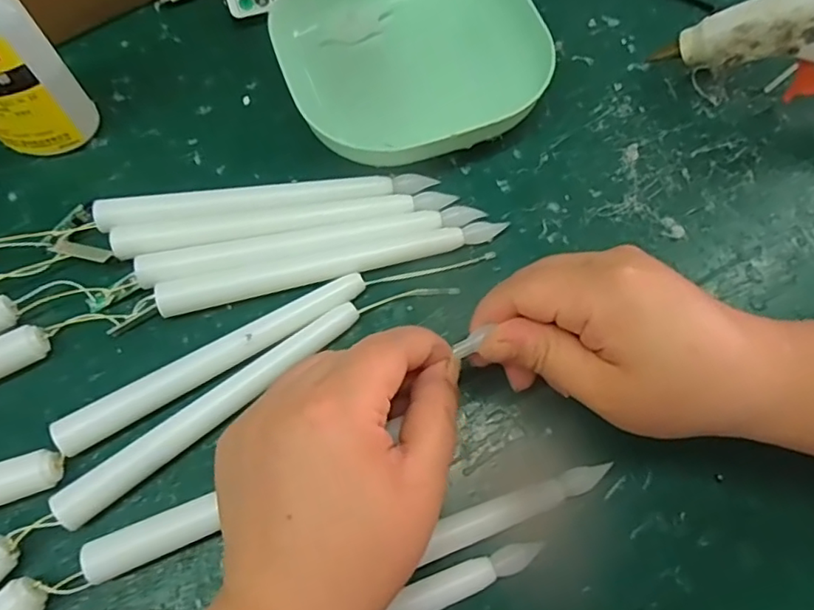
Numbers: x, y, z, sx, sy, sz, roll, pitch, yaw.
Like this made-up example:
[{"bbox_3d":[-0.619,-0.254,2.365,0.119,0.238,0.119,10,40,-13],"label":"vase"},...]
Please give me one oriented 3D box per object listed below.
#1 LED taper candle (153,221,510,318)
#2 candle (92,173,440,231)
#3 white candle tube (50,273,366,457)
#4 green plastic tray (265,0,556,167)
[{"bbox_3d":[-0.036,-0.022,0.295,0.172,0.014,0.017,-14,69,-4],"label":"LED taper candle"},{"bbox_3d":[-0.074,-0.057,0.311,0.172,0.017,0.019,-9,69,-2],"label":"candle"},{"bbox_3d":[-0.088,0.024,0.276,0.151,0.015,0.015,-30,71,-10],"label":"white candle tube"},{"bbox_3d":[0.003,-0.144,0.337,0.141,0.029,0.139,-24,70,-8],"label":"green plastic tray"}]

